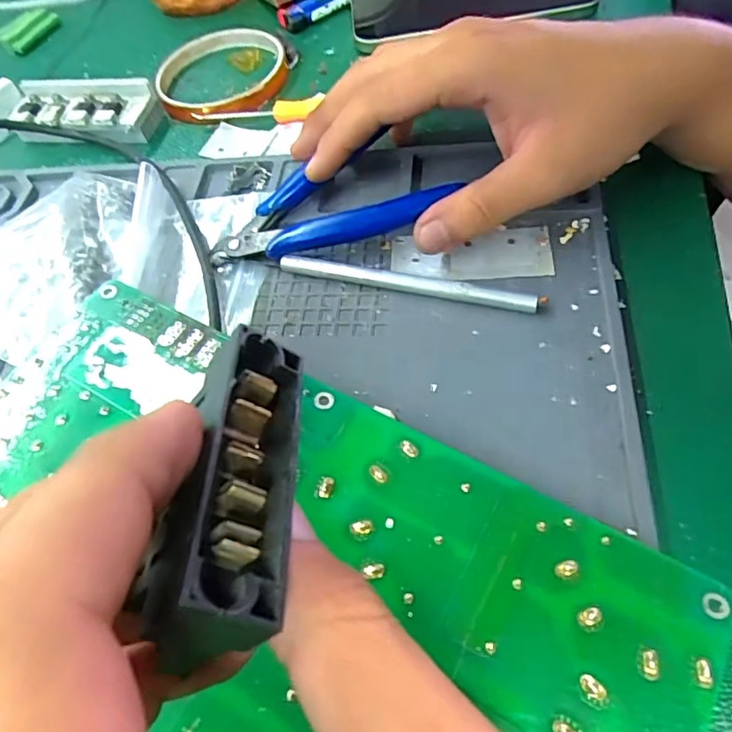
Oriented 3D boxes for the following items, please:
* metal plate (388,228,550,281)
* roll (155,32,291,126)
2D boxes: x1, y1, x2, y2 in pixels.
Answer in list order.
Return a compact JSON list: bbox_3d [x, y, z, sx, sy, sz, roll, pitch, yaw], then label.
[{"bbox_3d":[0.045,-0.049,0.243,0.068,0.004,0.027,-2,60,9],"label":"metal plate"},{"bbox_3d":[-0.090,-0.183,0.344,0.080,0.017,0.089,-21,57,-4],"label":"roll"}]

